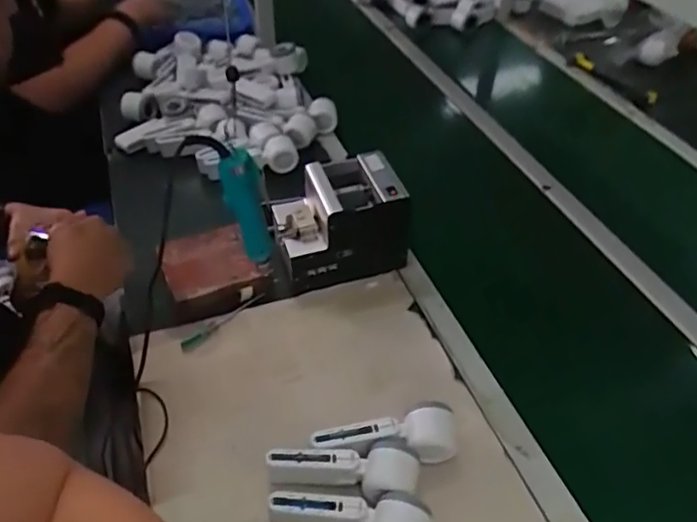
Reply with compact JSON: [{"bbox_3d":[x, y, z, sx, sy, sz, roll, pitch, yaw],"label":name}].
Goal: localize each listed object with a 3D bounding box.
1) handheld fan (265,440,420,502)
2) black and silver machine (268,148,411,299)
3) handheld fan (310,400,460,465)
[{"bbox_3d":[-0.006,0.237,0.649,0.170,0.050,0.061,4,43,0],"label":"handheld fan"},{"bbox_3d":[-0.016,-0.051,0.887,0.184,0.177,0.122,-12,46,-16],"label":"black and silver machine"},{"bbox_3d":[0.044,0.210,0.671,0.169,0.047,0.058,-7,45,-11],"label":"handheld fan"}]

